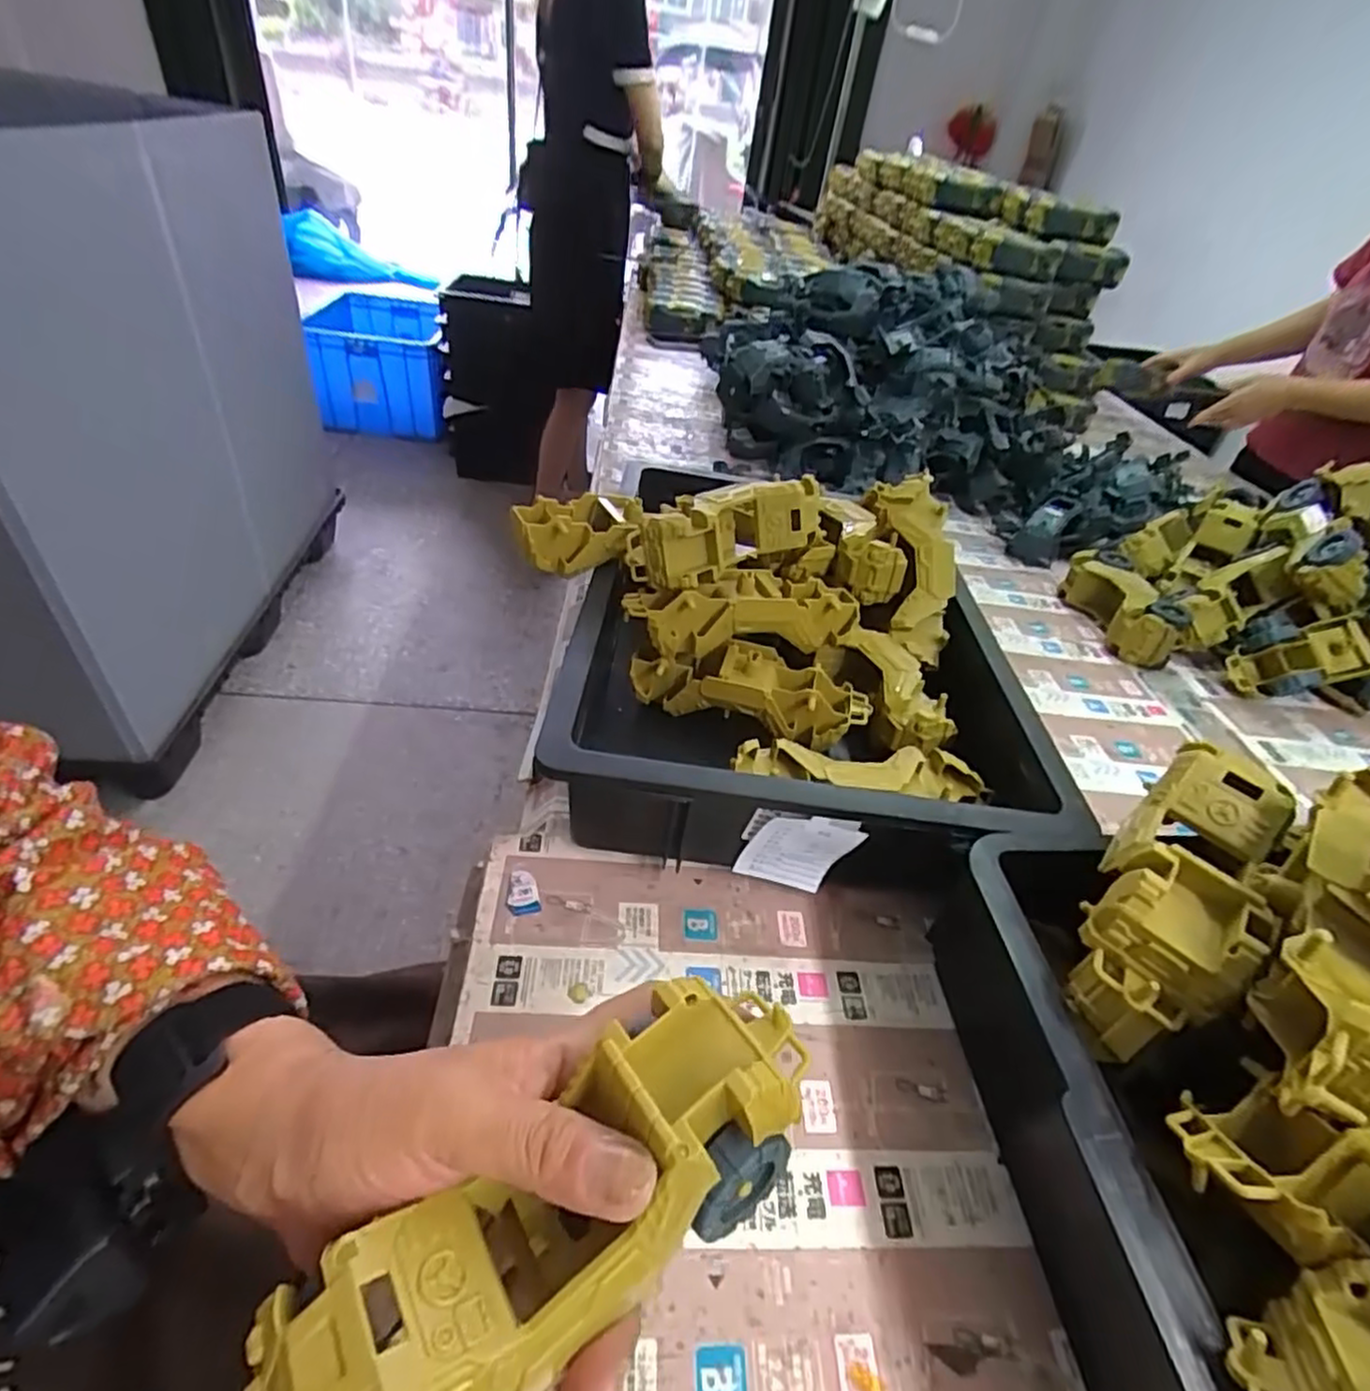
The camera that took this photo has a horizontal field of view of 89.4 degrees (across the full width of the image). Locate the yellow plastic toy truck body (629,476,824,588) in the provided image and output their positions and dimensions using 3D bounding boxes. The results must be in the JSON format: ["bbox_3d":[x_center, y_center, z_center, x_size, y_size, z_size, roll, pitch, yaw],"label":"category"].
[{"bbox_3d":[0.035,-0.126,0.538,0.168,0.056,0.050,-24,51,-34],"label":"yellow plastic toy truck body"}]

